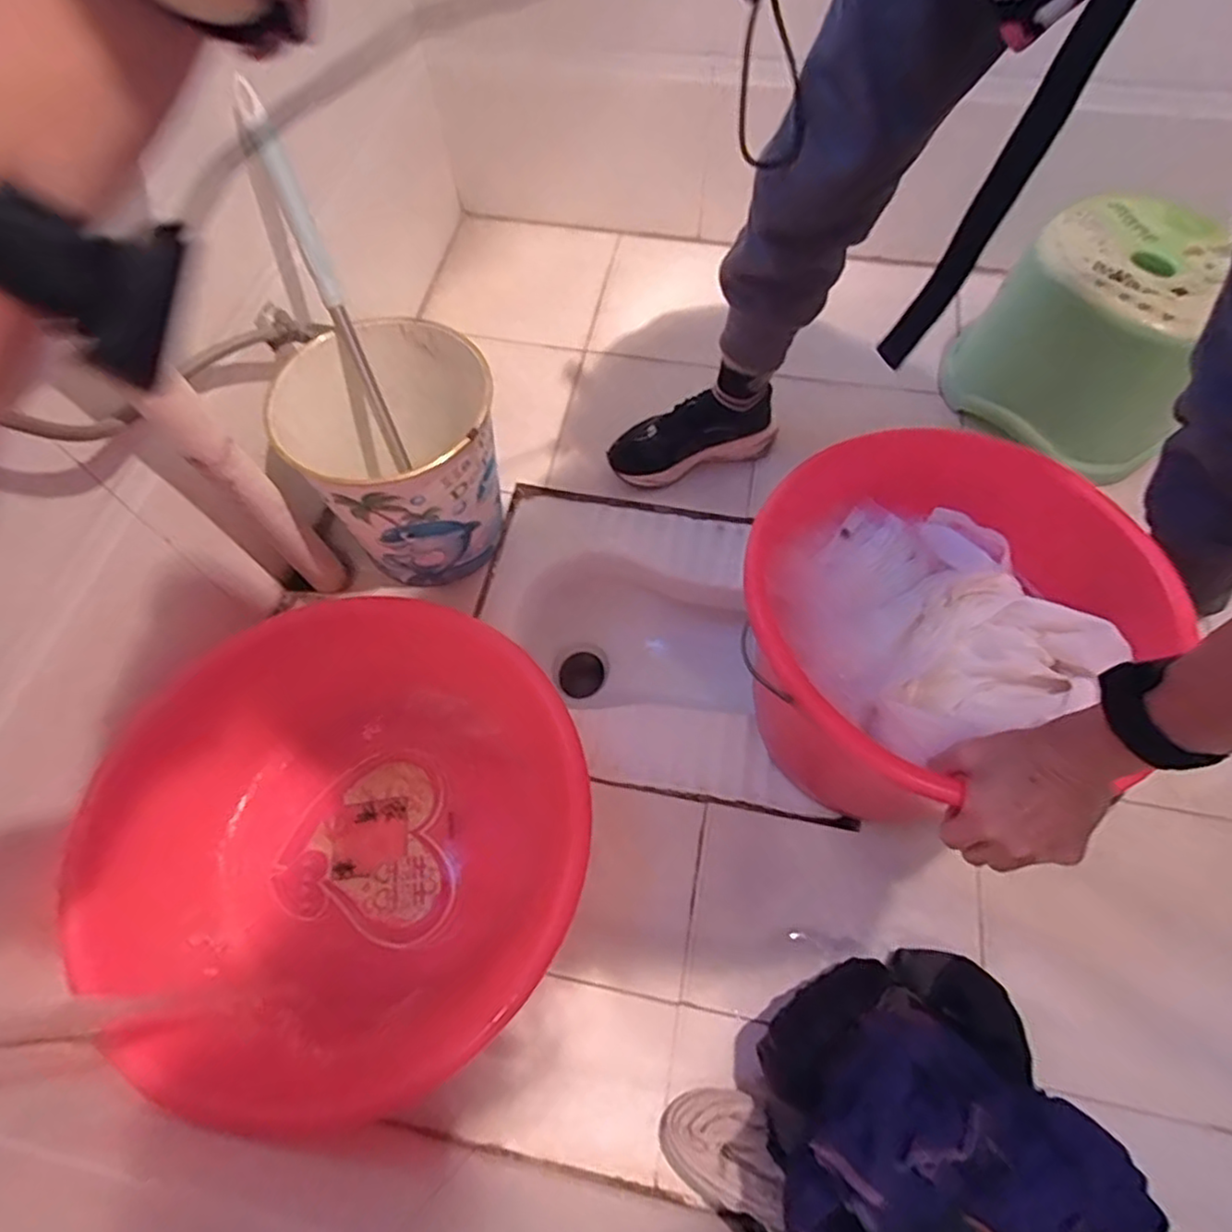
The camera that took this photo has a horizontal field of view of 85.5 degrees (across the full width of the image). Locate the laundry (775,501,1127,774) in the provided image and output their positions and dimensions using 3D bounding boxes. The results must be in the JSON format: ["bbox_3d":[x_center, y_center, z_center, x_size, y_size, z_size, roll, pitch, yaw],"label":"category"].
[{"bbox_3d":[0.286,-0.004,0.607,0.246,0.086,0.234,-19,65,-7],"label":"laundry"}]

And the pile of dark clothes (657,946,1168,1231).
[{"bbox_3d":[0.220,0.405,0.553,0.315,0.240,0.235,8,65,6],"label":"pile of dark clothes"}]

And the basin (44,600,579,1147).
[{"bbox_3d":[-0.269,0.211,0.700,0.421,0.149,0.465,-11,64,-4],"label":"basin"}]

